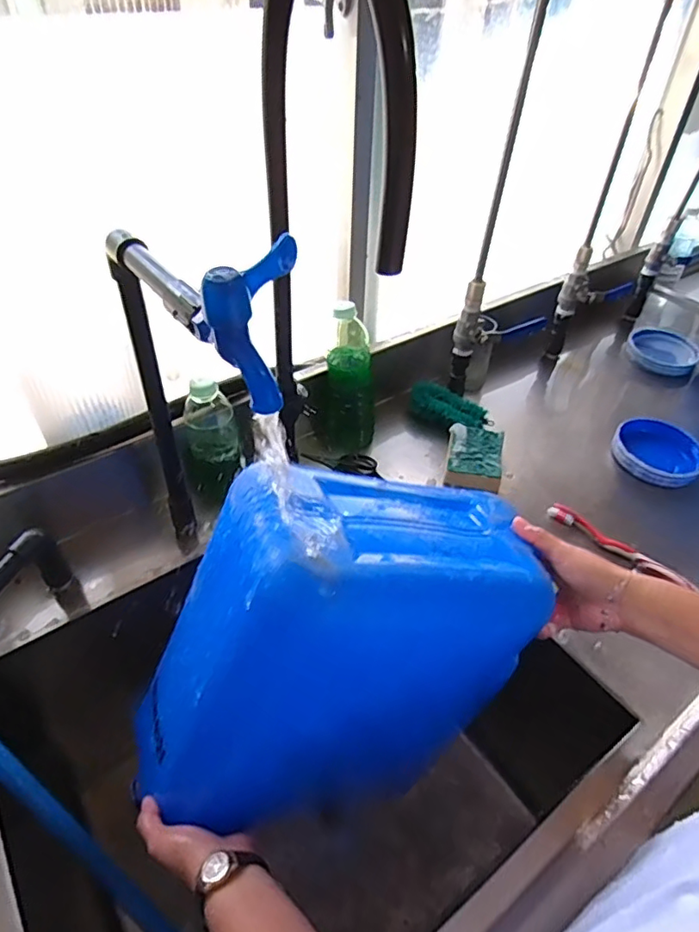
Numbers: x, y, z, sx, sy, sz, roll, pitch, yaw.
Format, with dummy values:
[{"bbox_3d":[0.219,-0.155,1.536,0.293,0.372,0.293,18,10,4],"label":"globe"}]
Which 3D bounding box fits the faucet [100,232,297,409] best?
[{"bbox_3d":[-0.118,-0.124,0.386,0.217,0.082,0.060,30,49,27],"label":"faucet"}]

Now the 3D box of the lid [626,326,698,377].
[{"bbox_3d":[0.581,-0.208,1.028,0.124,0.029,0.110,5,56,1],"label":"lid"}]

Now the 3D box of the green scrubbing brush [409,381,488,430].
[{"bbox_3d":[0.146,-0.091,0.854,0.130,0.031,0.052,30,49,27],"label":"green scrubbing brush"}]

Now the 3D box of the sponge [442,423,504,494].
[{"bbox_3d":[0.177,-0.011,0.789,0.074,0.032,0.107,9,43,7],"label":"sponge"}]

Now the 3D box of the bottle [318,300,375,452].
[{"bbox_3d":[-0.003,-0.126,0.786,0.077,0.213,0.067,1,42,-2],"label":"bottle"}]

